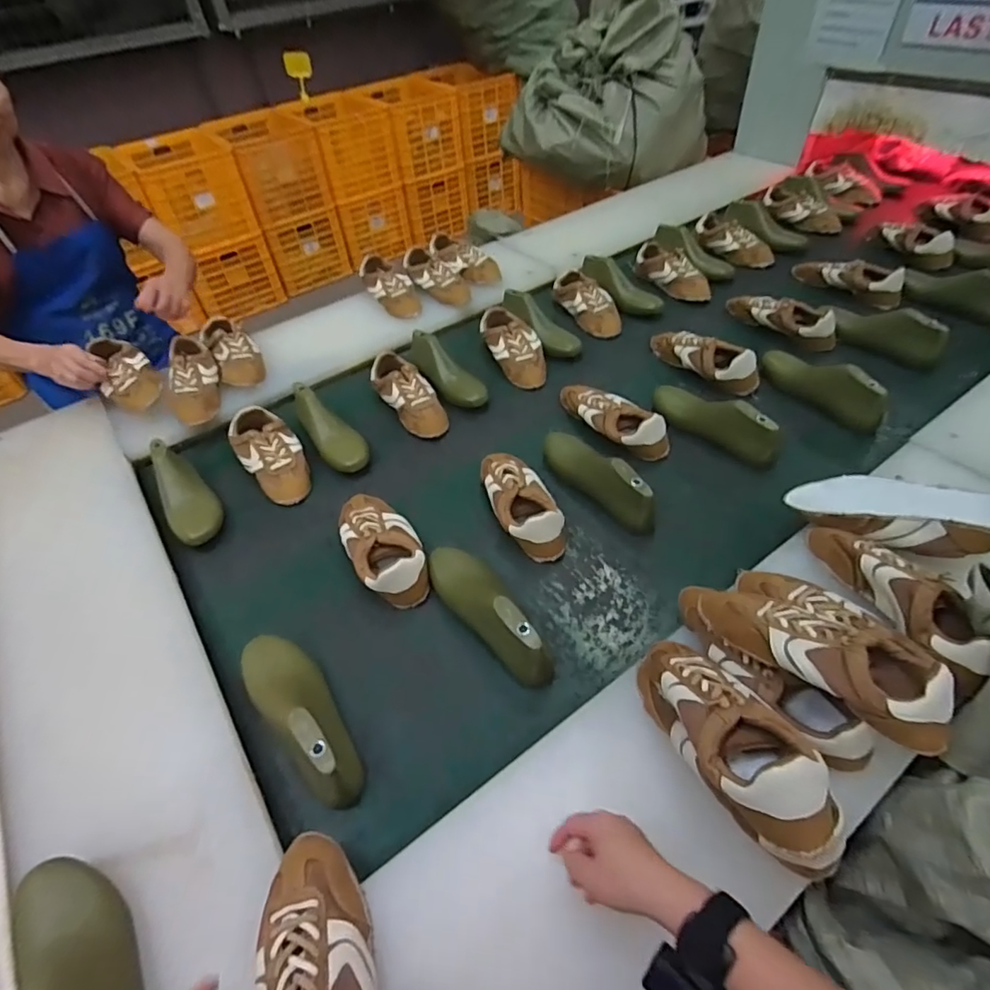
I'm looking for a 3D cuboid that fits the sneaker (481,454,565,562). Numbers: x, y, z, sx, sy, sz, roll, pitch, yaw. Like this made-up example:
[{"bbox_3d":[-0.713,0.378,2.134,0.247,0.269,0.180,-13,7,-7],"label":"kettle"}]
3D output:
[{"bbox_3d":[0.039,0.001,0.871,0.095,0.070,0.228,-16,48,-10],"label":"sneaker"}]

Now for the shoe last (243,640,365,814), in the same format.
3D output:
[{"bbox_3d":[-0.230,0.241,0.646,0.071,0.071,0.230,-36,55,-23],"label":"shoe last"}]

